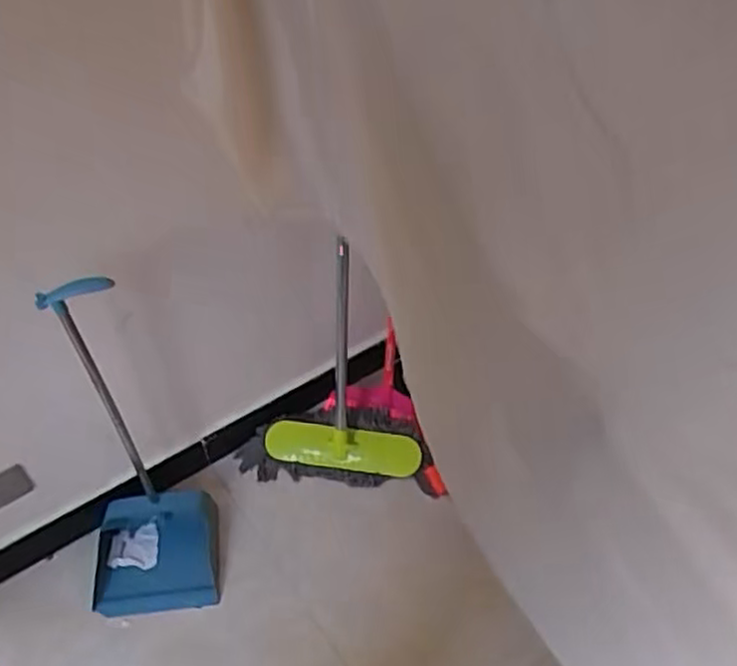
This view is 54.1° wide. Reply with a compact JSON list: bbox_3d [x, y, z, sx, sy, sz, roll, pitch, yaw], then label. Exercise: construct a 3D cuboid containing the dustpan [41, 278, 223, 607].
[{"bbox_3d":[-0.436,0.218,1.213,0.236,0.663,0.192,-7,47,-2],"label":"dustpan"}]

